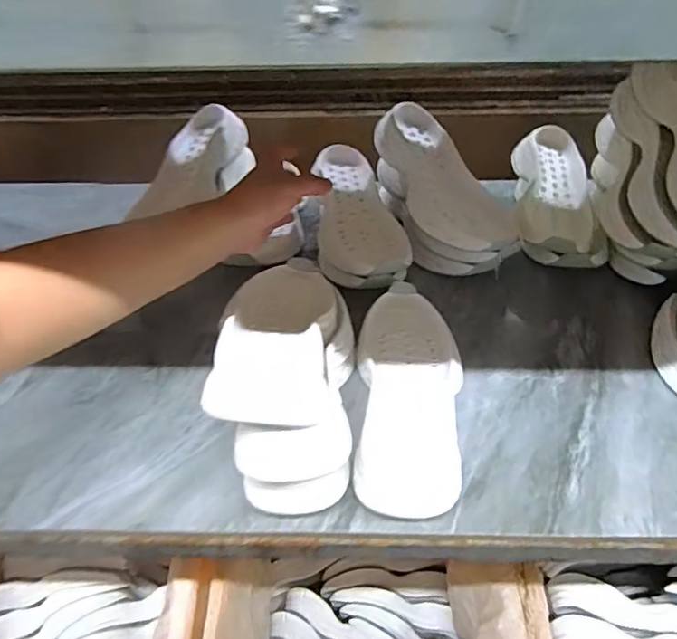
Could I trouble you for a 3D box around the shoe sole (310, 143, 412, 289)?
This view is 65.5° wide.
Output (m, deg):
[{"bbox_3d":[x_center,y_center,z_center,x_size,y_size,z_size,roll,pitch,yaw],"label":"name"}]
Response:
[{"bbox_3d":[0.019,-0.147,0.704,0.105,0.036,0.253,-8,52,-5],"label":"shoe sole"}]

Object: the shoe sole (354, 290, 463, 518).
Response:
[{"bbox_3d":[0.069,0.068,0.523,0.098,0.045,0.254,5,37,5],"label":"shoe sole"}]

